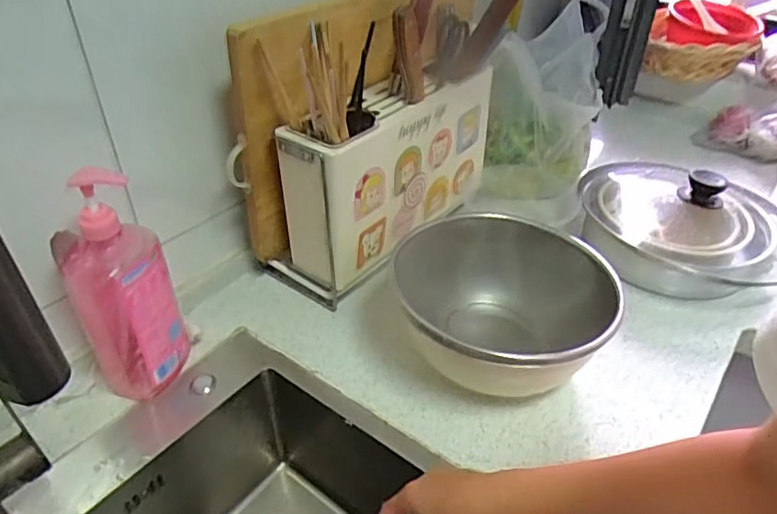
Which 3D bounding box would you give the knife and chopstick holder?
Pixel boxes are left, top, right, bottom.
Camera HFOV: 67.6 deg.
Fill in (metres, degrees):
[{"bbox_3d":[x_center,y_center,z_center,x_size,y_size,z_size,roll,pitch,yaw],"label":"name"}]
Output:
[{"bbox_3d":[0.000,-0.117,0.825,0.120,0.239,0.348,28,45,30],"label":"knife and chopstick holder"}]

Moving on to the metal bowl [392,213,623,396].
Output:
[{"bbox_3d":[0.126,0.065,0.682,0.236,0.129,0.240,1,38,-1],"label":"metal bowl"}]

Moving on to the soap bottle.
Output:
[{"bbox_3d":[-0.274,0.034,0.599,0.098,0.264,0.064,-18,42,-23],"label":"soap bottle"}]

